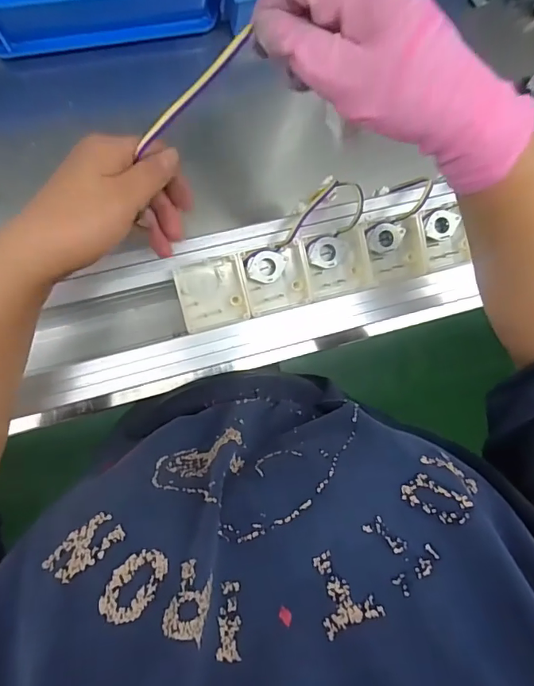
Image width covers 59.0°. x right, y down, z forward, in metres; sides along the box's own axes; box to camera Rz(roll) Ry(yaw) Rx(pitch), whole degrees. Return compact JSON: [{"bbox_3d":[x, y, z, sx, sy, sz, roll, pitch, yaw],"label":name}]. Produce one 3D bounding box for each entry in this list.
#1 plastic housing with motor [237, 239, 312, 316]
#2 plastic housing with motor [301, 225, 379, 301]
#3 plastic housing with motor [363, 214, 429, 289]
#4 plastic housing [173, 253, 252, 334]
[{"bbox_3d":[0.006,-0.051,0.374,0.051,0.020,0.049,-15,92,-10],"label":"plastic housing with motor"},{"bbox_3d":[0.057,-0.064,0.381,0.054,0.015,0.049,-16,92,-9],"label":"plastic housing with motor"},{"bbox_3d":[0.106,-0.076,0.389,0.048,0.018,0.048,-16,92,-9],"label":"plastic housing with motor"},{"bbox_3d":[-0.043,-0.038,0.368,0.049,0.022,0.052,-15,92,-10],"label":"plastic housing"}]

